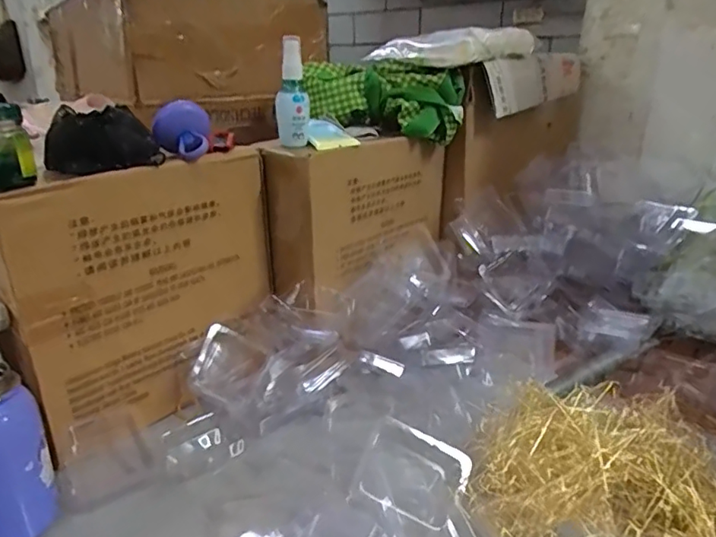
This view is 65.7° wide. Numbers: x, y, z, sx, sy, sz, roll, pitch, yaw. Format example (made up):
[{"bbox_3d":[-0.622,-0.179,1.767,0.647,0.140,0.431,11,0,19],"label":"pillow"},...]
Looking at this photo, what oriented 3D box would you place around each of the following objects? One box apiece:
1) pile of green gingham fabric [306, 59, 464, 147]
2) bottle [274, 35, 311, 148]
[{"bbox_3d":[0.034,-0.228,0.753,0.209,0.089,0.077,6,21,16],"label":"pile of green gingham fabric"},{"bbox_3d":[-0.076,-0.202,0.639,0.034,0.117,0.031,1,20,3],"label":"bottle"}]

